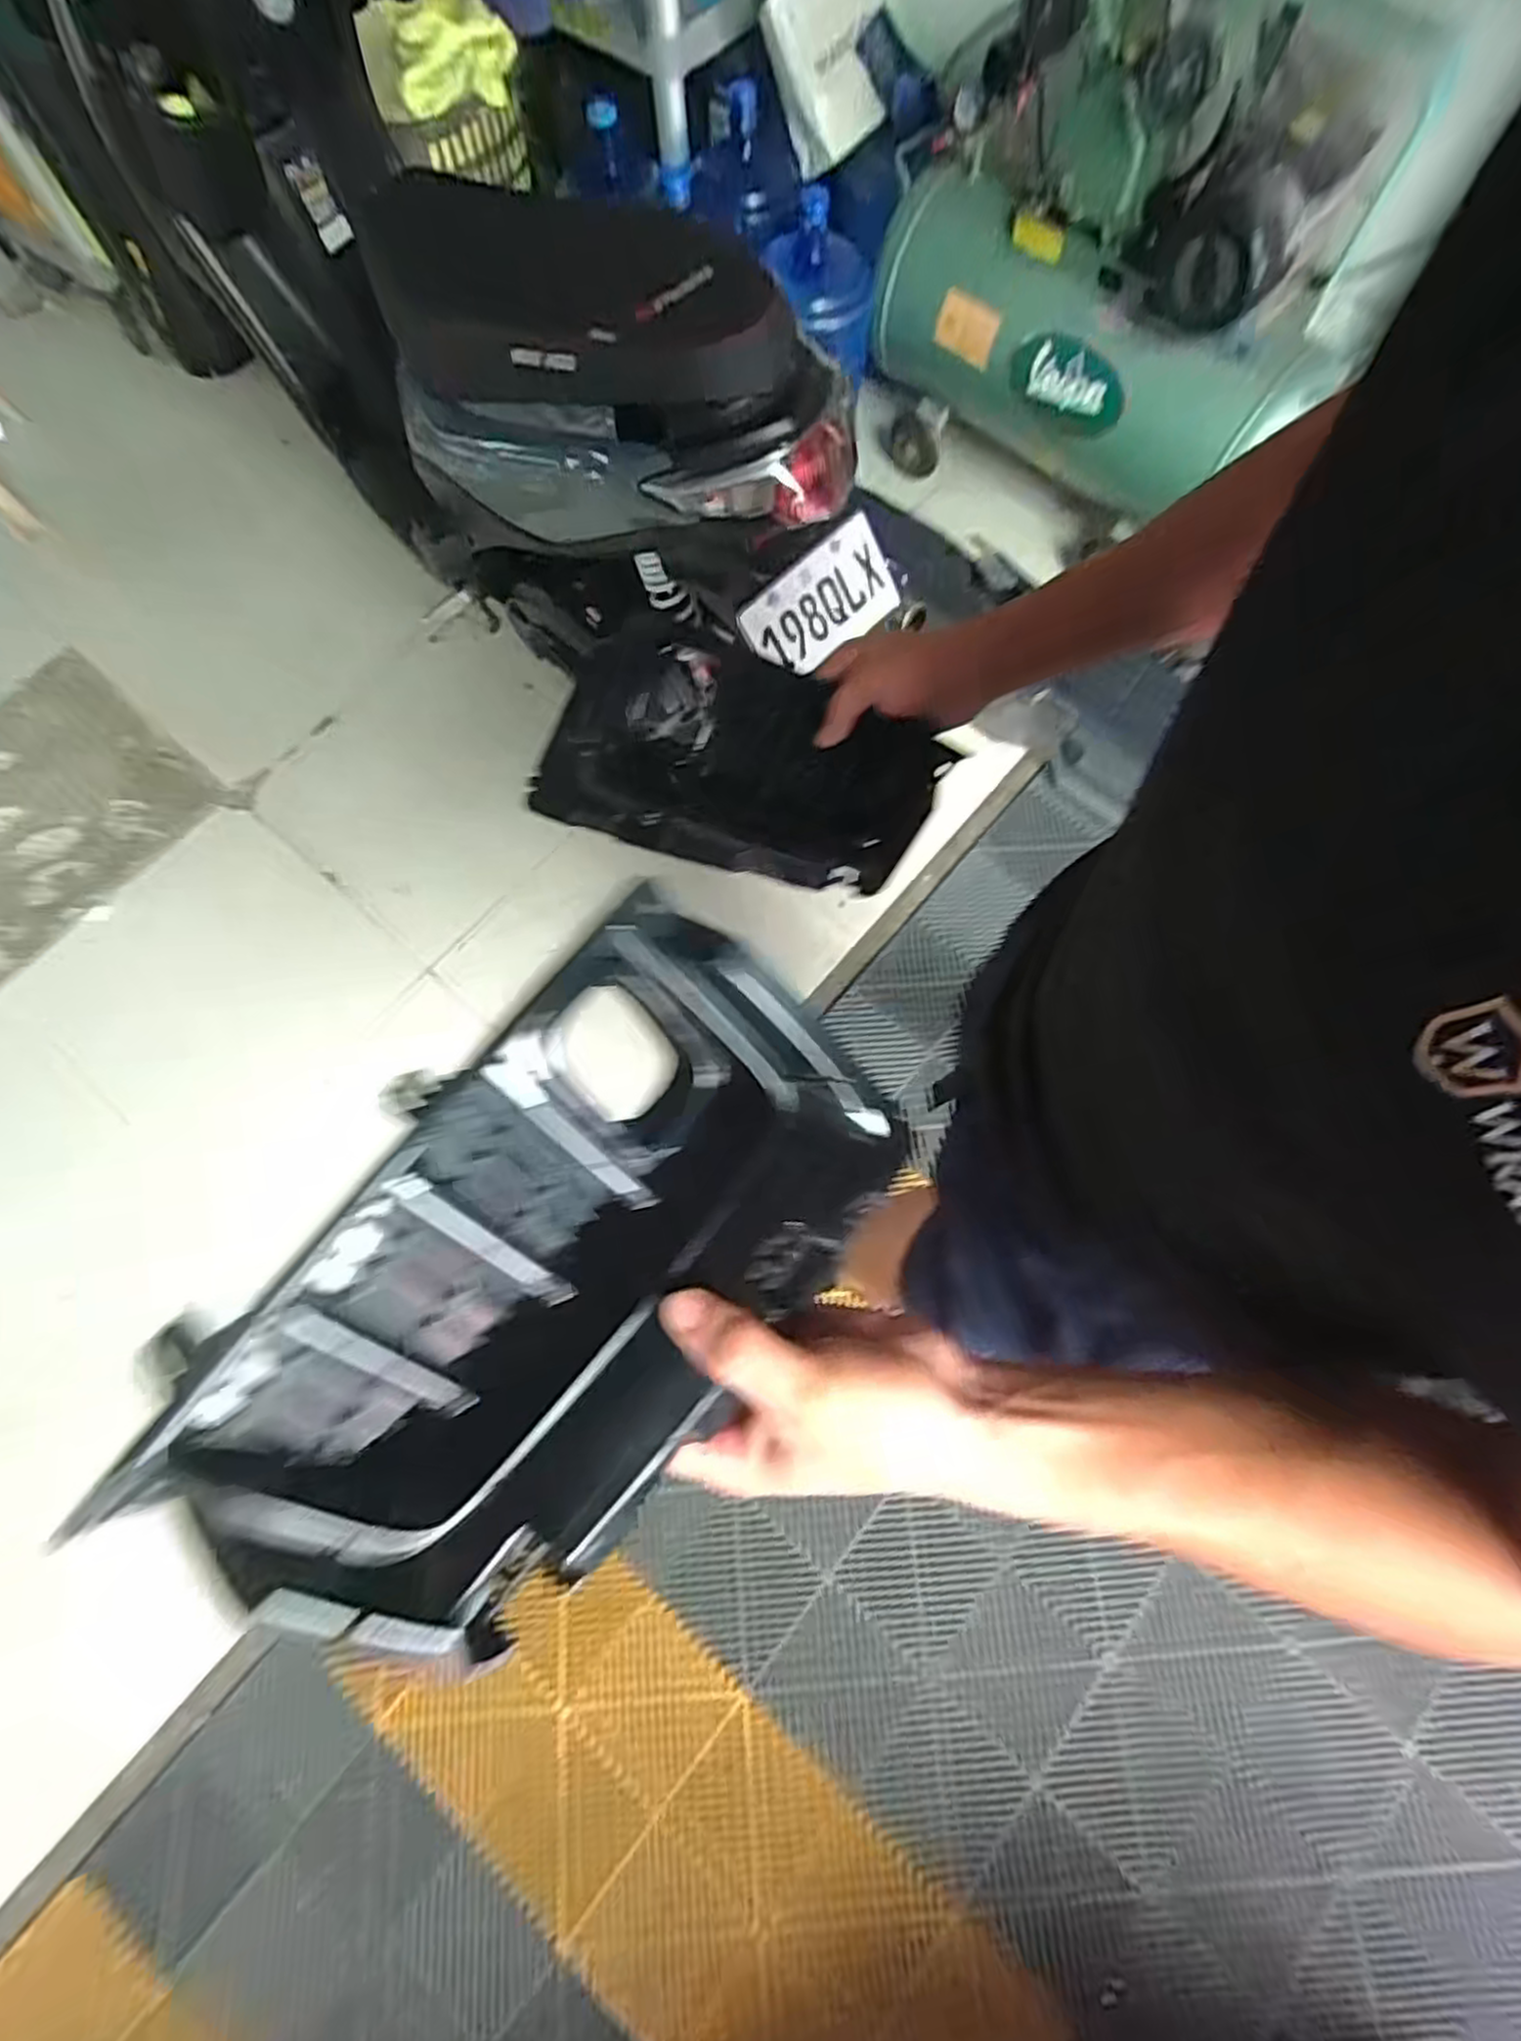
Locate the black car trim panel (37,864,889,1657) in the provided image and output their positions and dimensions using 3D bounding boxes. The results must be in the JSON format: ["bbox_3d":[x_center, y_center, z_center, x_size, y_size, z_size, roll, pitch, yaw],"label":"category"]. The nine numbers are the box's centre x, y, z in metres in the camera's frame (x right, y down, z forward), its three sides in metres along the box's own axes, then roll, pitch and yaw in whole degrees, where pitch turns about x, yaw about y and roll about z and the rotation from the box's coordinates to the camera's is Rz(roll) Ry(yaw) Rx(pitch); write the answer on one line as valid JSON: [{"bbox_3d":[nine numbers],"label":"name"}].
[{"bbox_3d":[-0.070,0.082,0.286,0.255,0.046,0.158,-44,95,-23],"label":"black car trim panel"}]

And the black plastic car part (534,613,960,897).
[{"bbox_3d":[-0.008,-0.195,0.543,0.262,0.033,0.185,17,72,4],"label":"black plastic car part"}]

